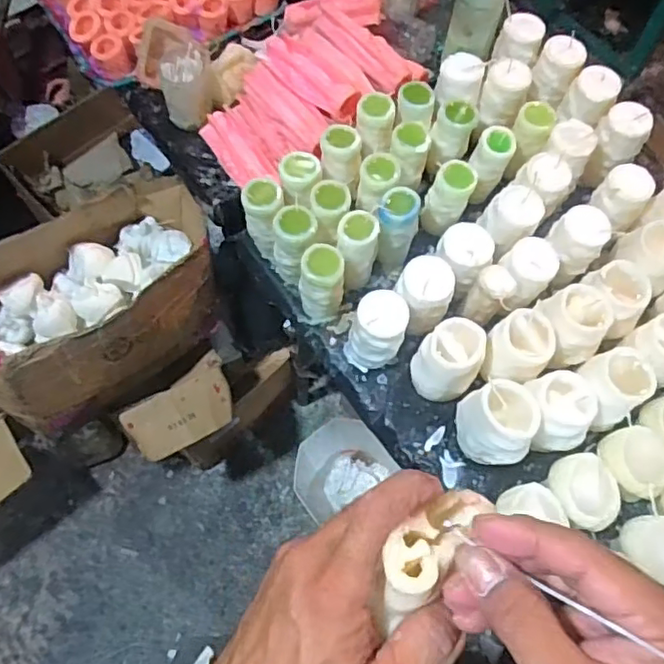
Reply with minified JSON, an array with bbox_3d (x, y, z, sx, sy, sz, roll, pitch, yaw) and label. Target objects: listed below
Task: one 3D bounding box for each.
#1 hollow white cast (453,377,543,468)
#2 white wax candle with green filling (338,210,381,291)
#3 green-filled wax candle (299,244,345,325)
[{"bbox_3d":[0.182,0.103,0.665,0.067,0.089,0.073,0,65,-1],"label":"hollow white cast"},{"bbox_3d":[0.027,-0.098,0.762,0.060,0.105,0.064,7,66,2],"label":"white wax candle with green filling"},{"bbox_3d":[-0.012,-0.058,0.745,0.058,0.117,0.058,-1,65,-1],"label":"green-filled wax candle"}]

